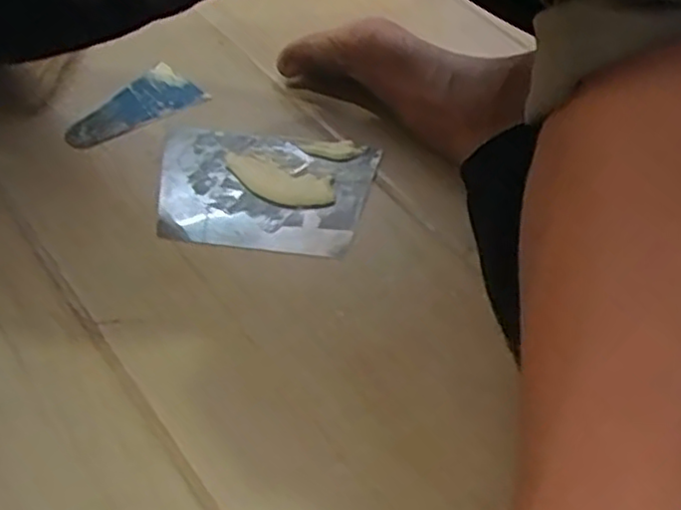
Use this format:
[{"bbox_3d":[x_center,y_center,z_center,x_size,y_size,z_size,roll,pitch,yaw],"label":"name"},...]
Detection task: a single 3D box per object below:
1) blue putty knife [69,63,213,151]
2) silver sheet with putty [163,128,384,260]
[{"bbox_3d":[-0.143,-0.104,0.488,0.100,0.009,0.044,-34,61,-29],"label":"blue putty knife"},{"bbox_3d":[-0.048,-0.043,0.454,0.133,0.005,0.095,8,52,-2],"label":"silver sheet with putty"}]

